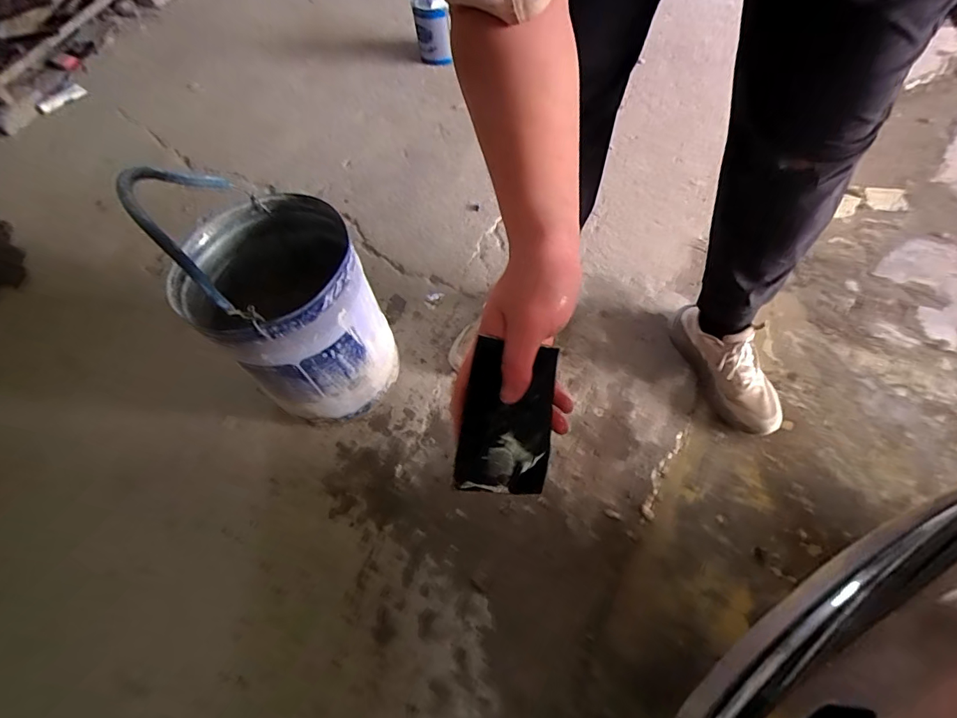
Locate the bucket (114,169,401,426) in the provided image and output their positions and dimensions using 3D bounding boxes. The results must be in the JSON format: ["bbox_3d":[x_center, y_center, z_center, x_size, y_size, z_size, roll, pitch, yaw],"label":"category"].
[{"bbox_3d":[-0.311,-0.096,0.765,0.273,0.507,0.253,-3,60,5],"label":"bucket"}]

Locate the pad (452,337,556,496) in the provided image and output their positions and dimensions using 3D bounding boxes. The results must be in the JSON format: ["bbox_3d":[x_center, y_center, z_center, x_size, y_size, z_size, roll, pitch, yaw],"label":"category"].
[{"bbox_3d":[0.022,0.044,0.337,0.069,0.013,0.108,8,89,-16],"label":"pad"}]

